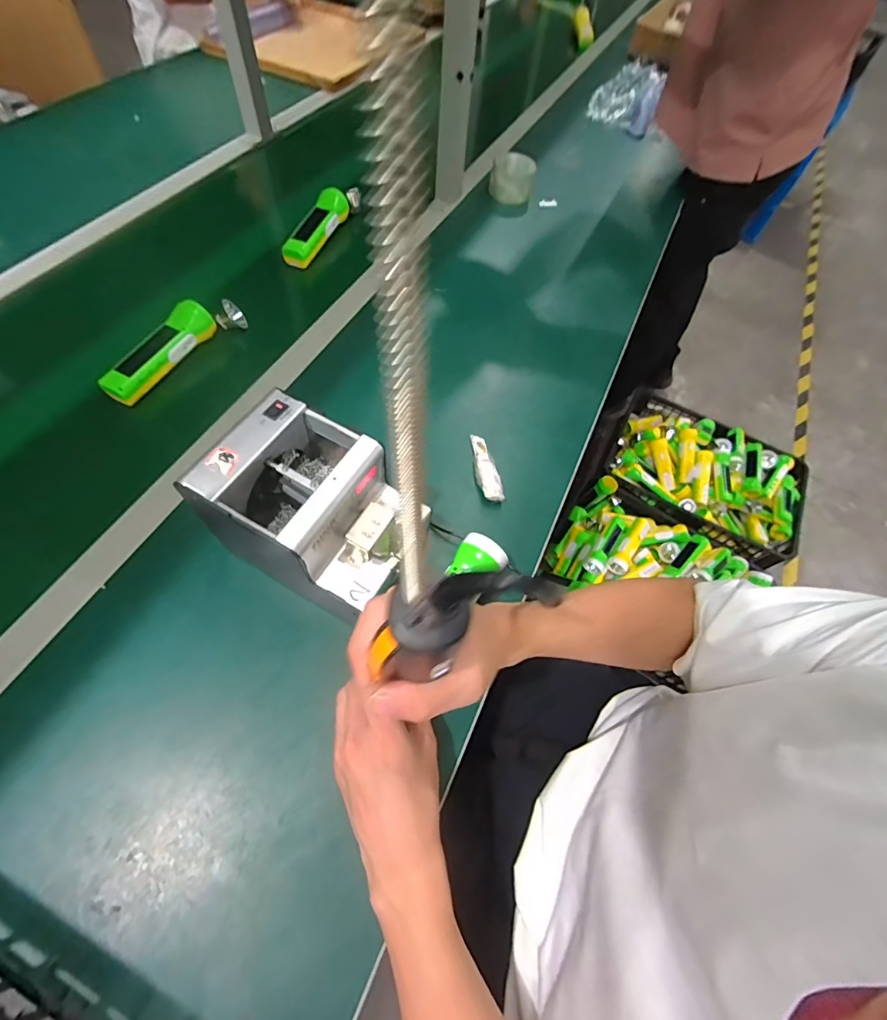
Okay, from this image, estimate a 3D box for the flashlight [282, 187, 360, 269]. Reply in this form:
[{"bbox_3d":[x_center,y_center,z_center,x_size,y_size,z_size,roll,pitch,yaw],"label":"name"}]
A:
[{"bbox_3d":[-0.213,-0.500,0.756,0.051,0.043,0.207,20,62,5],"label":"flashlight"}]

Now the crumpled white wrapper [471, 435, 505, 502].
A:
[{"bbox_3d":[0.054,-0.054,0.559,0.028,0.017,0.103,-6,63,-8],"label":"crumpled white wrapper"}]

